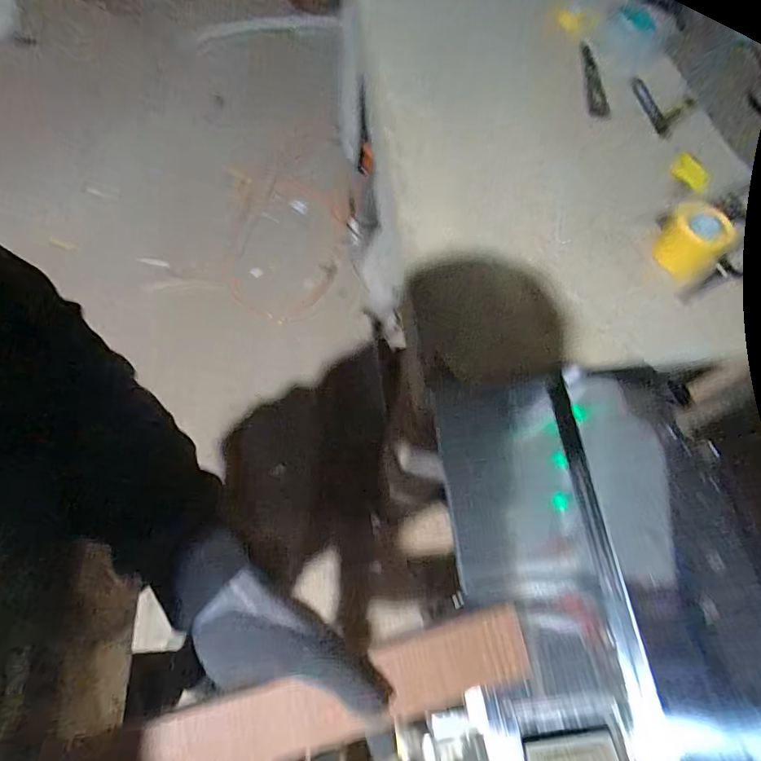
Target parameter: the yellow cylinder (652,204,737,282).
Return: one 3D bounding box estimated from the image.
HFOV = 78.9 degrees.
[{"bbox_3d":[0.375,-0.168,0.559,0.071,0.058,0.055,42,71,15],"label":"yellow cylinder"}]

